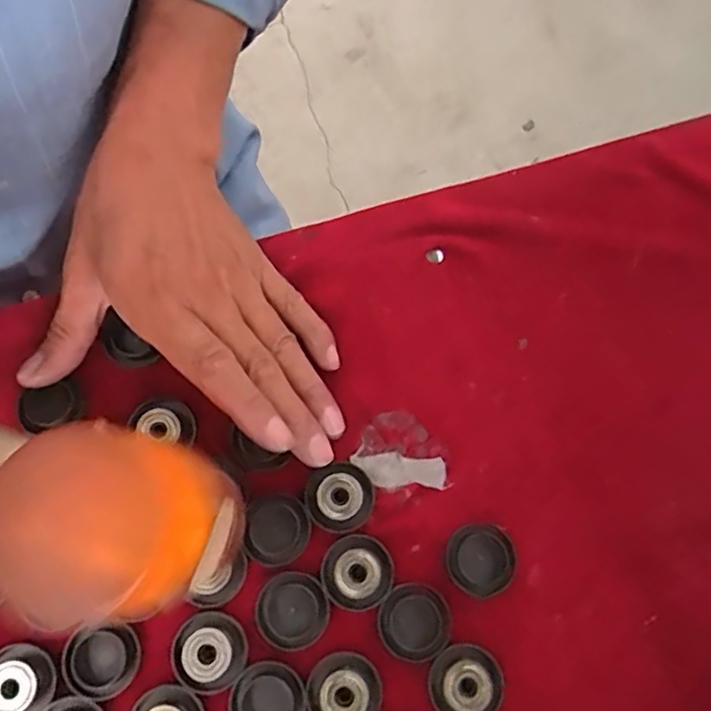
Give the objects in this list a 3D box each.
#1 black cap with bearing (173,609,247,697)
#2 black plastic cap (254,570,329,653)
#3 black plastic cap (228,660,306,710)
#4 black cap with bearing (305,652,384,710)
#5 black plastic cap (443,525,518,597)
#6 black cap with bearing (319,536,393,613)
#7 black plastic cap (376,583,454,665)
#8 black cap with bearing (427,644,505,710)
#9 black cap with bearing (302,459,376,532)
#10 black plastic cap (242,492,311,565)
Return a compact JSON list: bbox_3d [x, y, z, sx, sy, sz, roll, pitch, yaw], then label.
[{"bbox_3d":[-0.066,0.133,0.271,0.033,0.006,0.033,0,75,-2],"label":"black cap with bearing"},{"bbox_3d":[-0.029,0.117,0.277,0.032,0.004,0.032,-39,79,-11],"label":"black plastic cap"},{"bbox_3d":[-0.039,0.153,0.266,0.033,0.005,0.032,0,75,-2],"label":"black plastic cap"},{"bbox_3d":[-0.005,0.150,0.267,0.032,0.008,0.032,0,75,-2],"label":"black cap with bearing"},{"bbox_3d":[0.059,0.096,0.287,0.031,0.009,0.030,-36,79,-10],"label":"black plastic cap"},{"bbox_3d":[0.001,0.101,0.280,0.033,0.008,0.032,0,75,-2],"label":"black cap with bearing"},{"bbox_3d":[0.027,0.122,0.278,0.032,0.004,0.032,0,75,-2],"label":"black plastic cap"},{"bbox_3d":[0.049,0.147,0.270,0.032,0.007,0.031,0,75,-2],"label":"black cap with bearing"},{"bbox_3d":[-0.008,0.068,0.290,0.032,0.007,0.031,0,75,-2],"label":"black cap with bearing"},{"bbox_3d":[-0.037,0.082,0.286,0.030,0.004,0.032,0,75,-2],"label":"black plastic cap"}]

